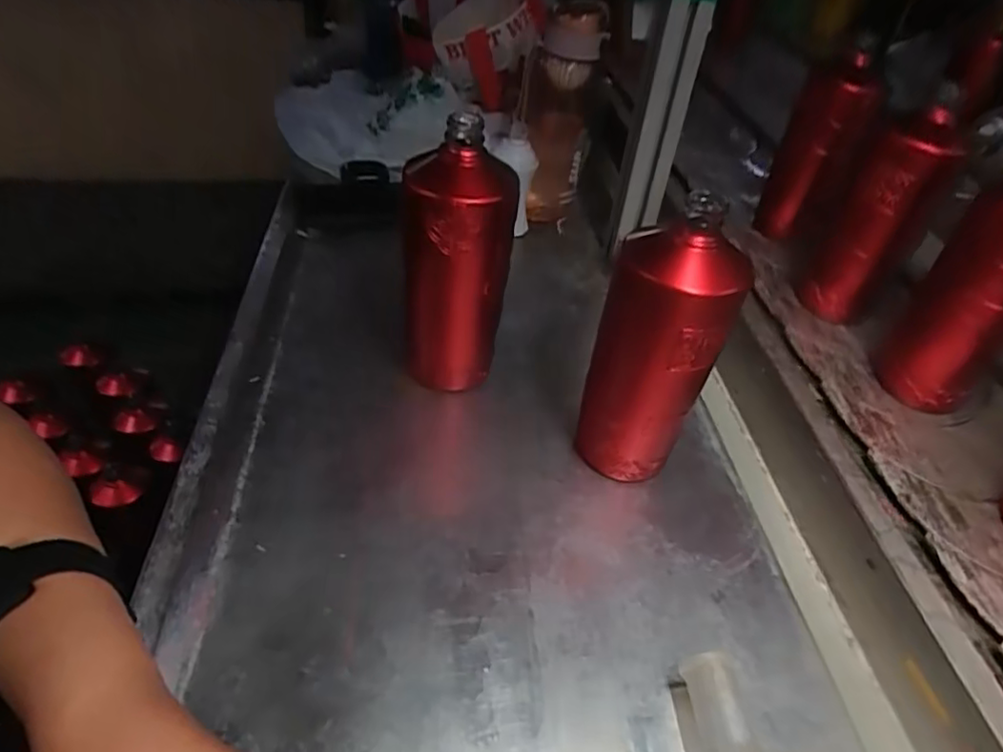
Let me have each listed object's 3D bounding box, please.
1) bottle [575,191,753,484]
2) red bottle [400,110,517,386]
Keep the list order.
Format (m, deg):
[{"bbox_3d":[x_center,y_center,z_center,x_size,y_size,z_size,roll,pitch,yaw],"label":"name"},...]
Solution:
[{"bbox_3d":[0.108,-0.014,0.441,0.084,0.191,0.090,8,51,3],"label":"bottle"},{"bbox_3d":[-0.036,-0.082,0.489,0.090,0.201,0.084,2,51,-1],"label":"red bottle"}]

